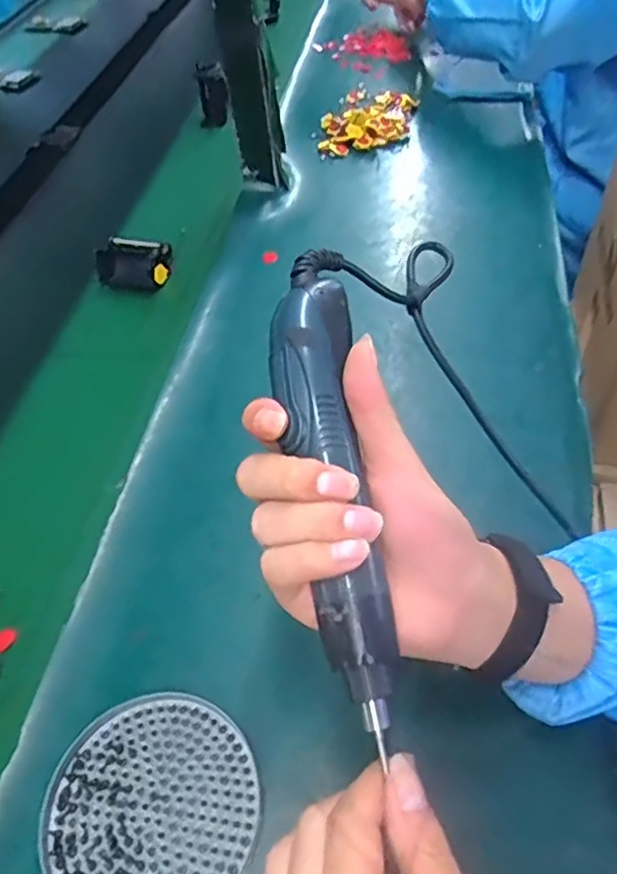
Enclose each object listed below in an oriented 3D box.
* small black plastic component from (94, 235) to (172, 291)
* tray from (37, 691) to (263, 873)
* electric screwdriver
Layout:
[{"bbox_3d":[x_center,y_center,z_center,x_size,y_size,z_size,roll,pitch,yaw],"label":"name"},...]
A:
[{"bbox_3d":[-0.188,-0.183,0.657,0.082,0.036,0.050,5,51,9],"label":"small black plastic component"},{"bbox_3d":[-0.085,0.202,0.340,0.114,0.011,0.112,-3,51,3],"label":"tray"},{"bbox_3d":[0.011,0.009,0.286,0.038,0.036,0.228,-8,71,-1],"label":"electric screwdriver"}]

